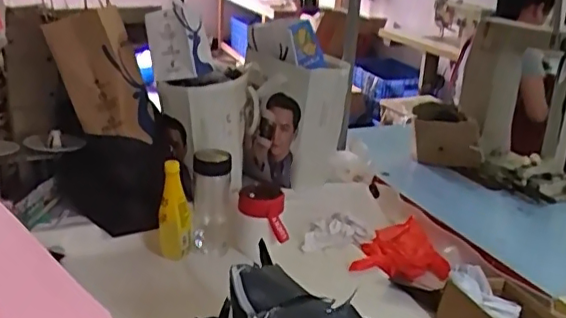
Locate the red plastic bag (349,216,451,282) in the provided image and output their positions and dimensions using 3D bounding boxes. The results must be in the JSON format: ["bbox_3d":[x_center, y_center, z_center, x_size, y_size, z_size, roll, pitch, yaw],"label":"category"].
[{"bbox_3d":[0.269,0.208,1.301,0.188,0.048,0.255,10,22,18],"label":"red plastic bag"}]

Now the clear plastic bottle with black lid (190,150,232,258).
[{"bbox_3d":[-0.148,0.086,1.214,0.079,0.222,0.077,0,21,-7],"label":"clear plastic bottle with black lid"}]

